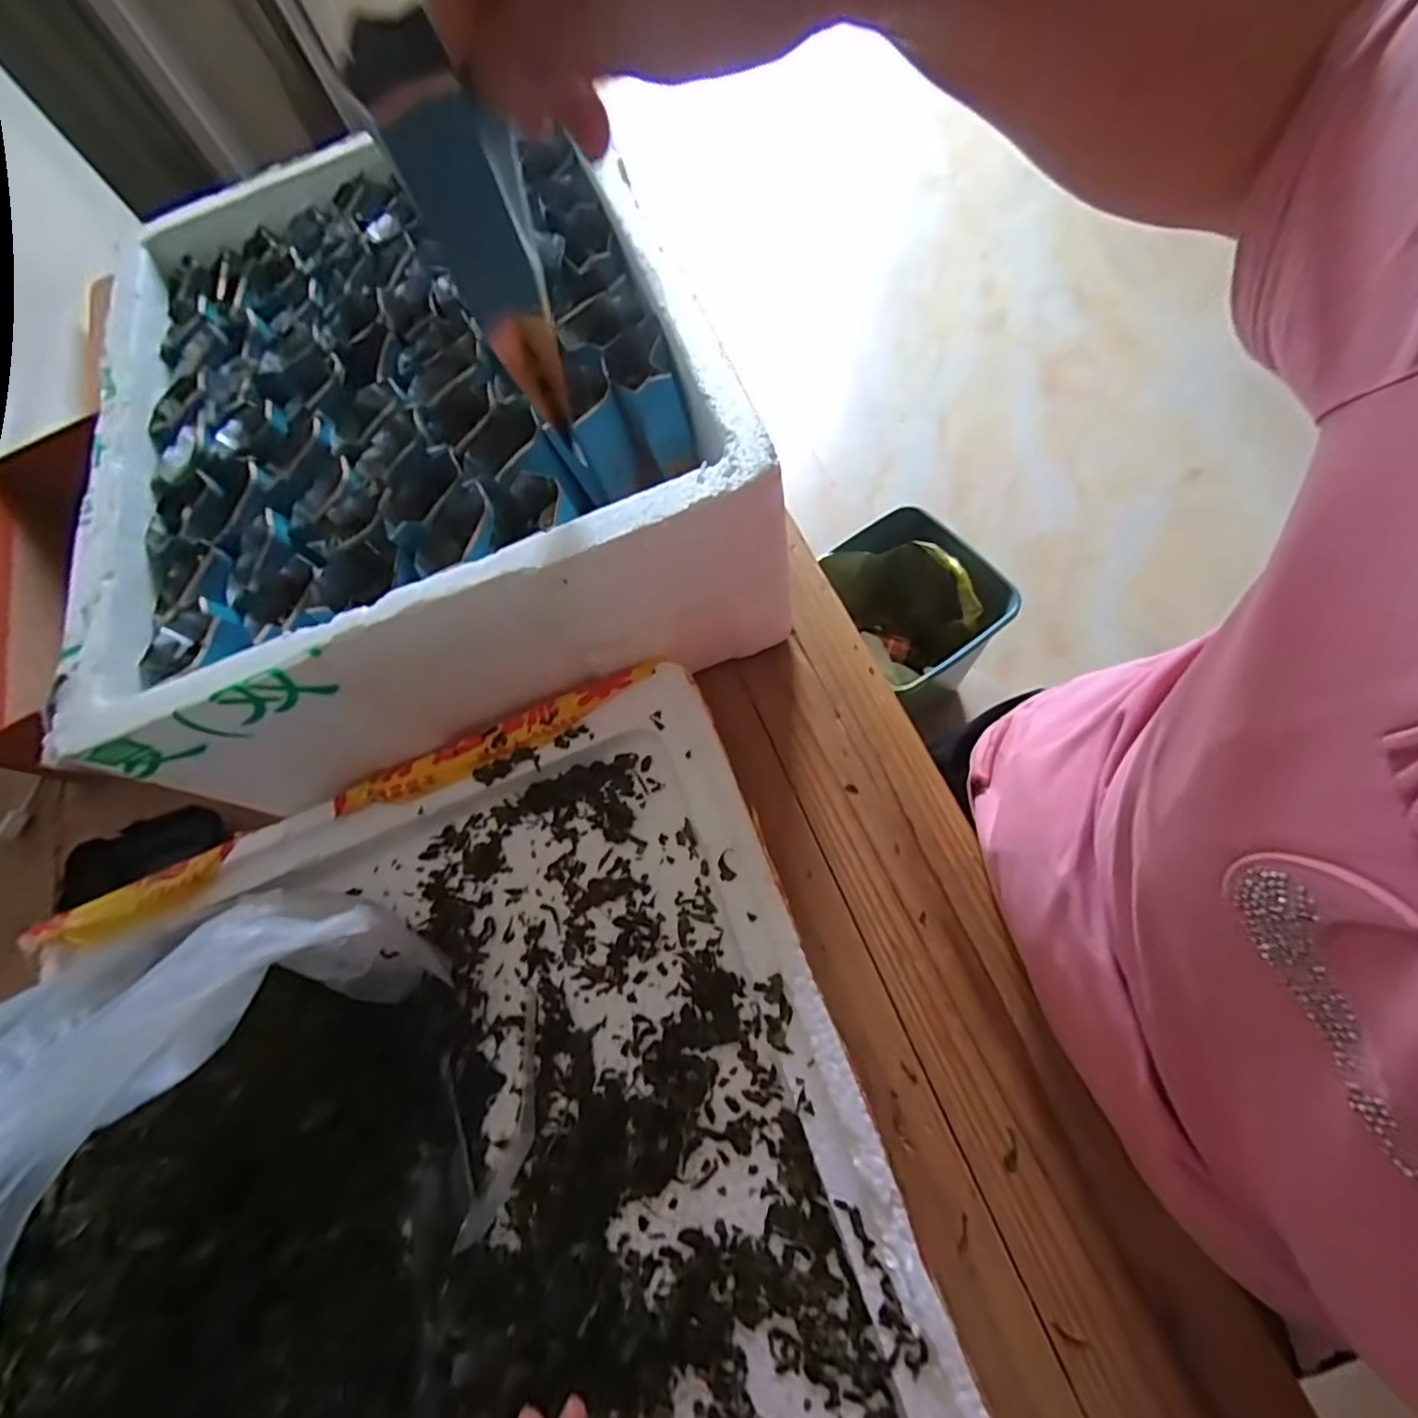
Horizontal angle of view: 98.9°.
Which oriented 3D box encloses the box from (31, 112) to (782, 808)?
[{"bbox_3d":[-0.200,-0.185,0.424,0.340,0.162,0.420,-21,66,0],"label":"box"}]

